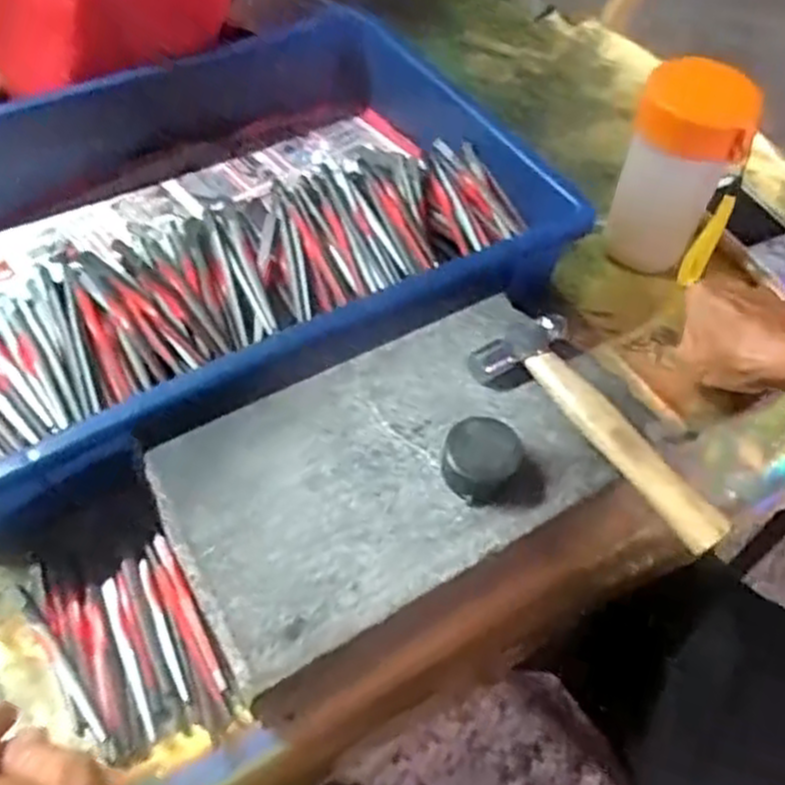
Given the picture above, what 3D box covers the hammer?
[{"bbox_3d":[0.111,0.016,0.402,0.051,0.019,0.150,-34,62,-26],"label":"hammer"}]

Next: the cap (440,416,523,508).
[{"bbox_3d":[0.044,0.033,0.383,0.036,0.018,0.037,2,53,-2],"label":"cap"}]

